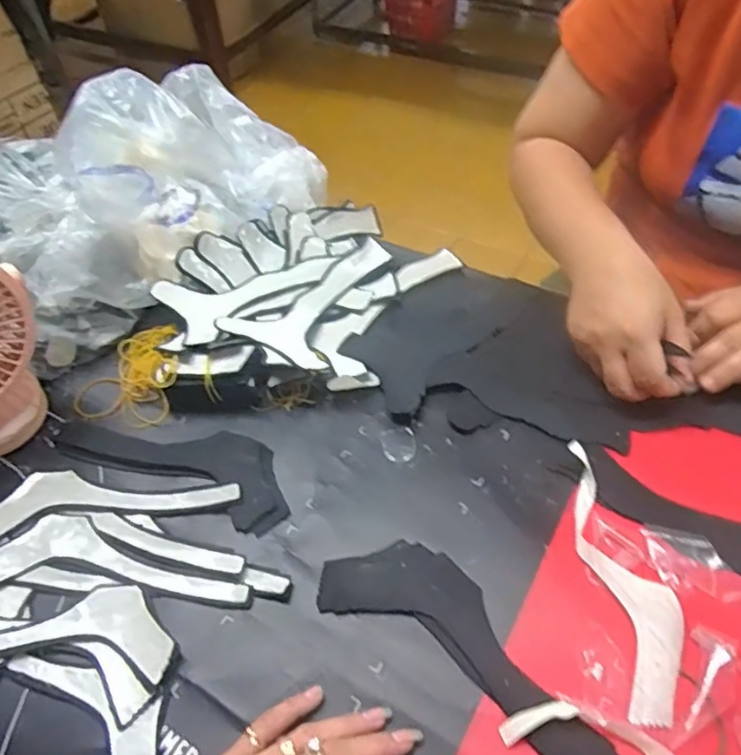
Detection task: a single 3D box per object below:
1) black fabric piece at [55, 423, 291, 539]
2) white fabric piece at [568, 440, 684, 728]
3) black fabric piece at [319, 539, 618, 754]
[{"bbox_3d":[-0.146,0.055,0.473,0.196,0.010,0.061,19,55,19],"label":"black fabric piece"},{"bbox_3d":[0.160,0.120,0.399,0.045,0.010,0.171,-7,51,-1],"label":"white fabric piece"},{"bbox_3d":[0.063,0.160,0.376,0.203,0.005,0.068,27,58,24],"label":"black fabric piece"}]

